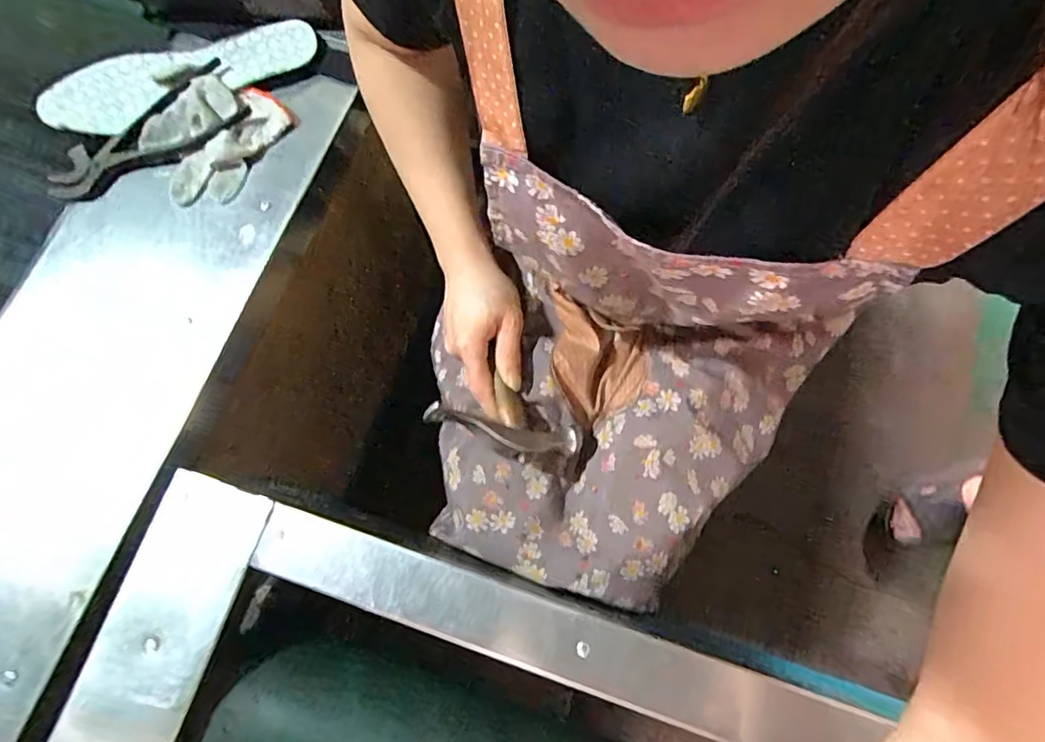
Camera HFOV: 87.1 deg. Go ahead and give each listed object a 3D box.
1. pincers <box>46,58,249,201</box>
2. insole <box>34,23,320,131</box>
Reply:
[{"bbox_3d":[-0.355,-0.215,0.519,0.190,0.023,0.077,-36,77,-7],"label":"pincers"},{"bbox_3d":[-0.332,-0.289,0.532,0.258,0.018,0.075,-17,75,-3],"label":"insole"}]

